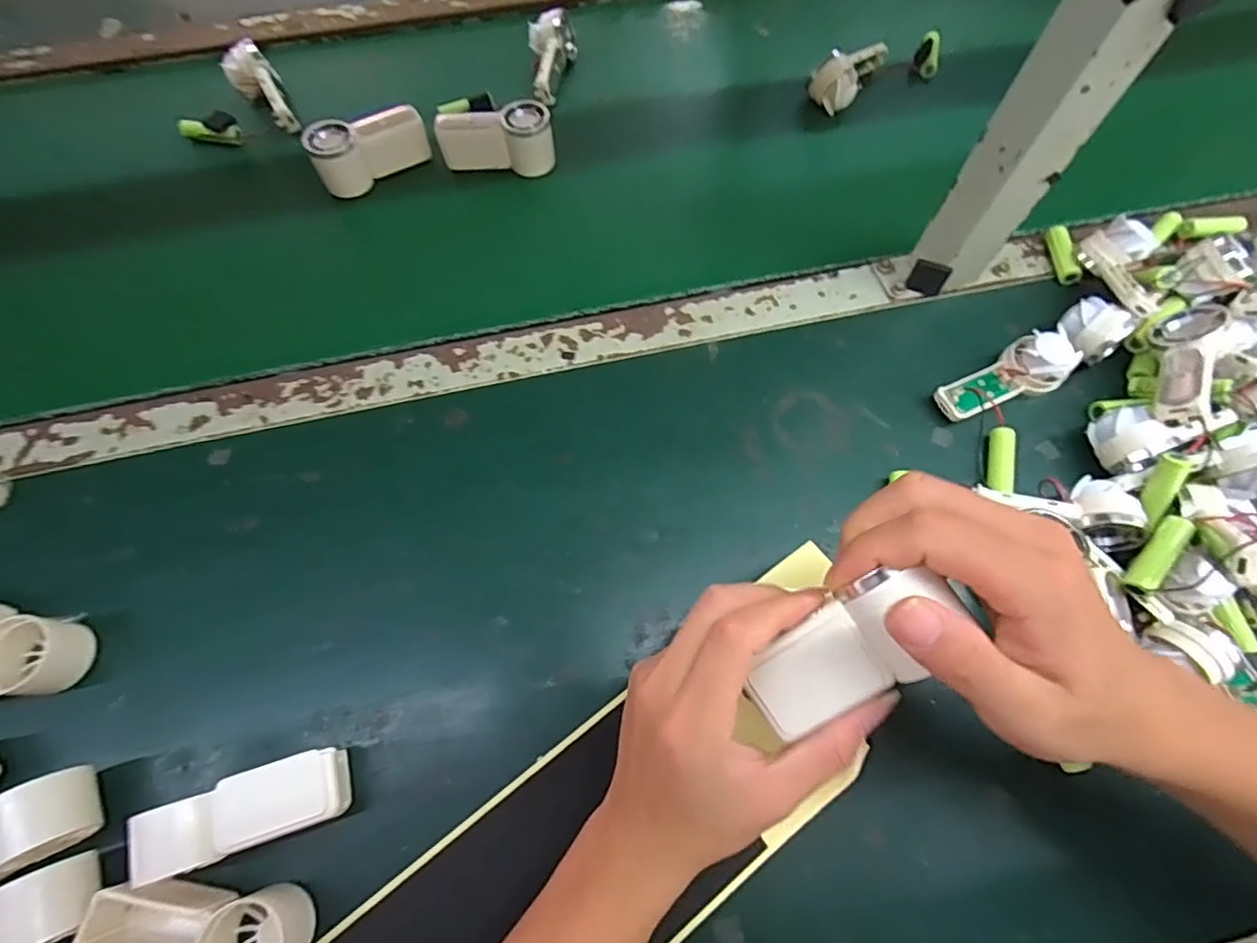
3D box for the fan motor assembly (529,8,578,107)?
[{"bbox_3d":[-0.074,-0.383,0.541,0.041,0.029,0.087,4,80,2],"label":"fan motor assembly"}]

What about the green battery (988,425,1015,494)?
[{"bbox_3d":[0.242,-0.006,0.375,0.015,0.011,0.047,15,68,5],"label":"green battery"}]

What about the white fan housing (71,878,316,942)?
[{"bbox_3d":[-0.196,0.215,0.265,0.090,0.030,0.041,4,67,1],"label":"white fan housing"}]

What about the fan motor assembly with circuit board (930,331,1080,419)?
[{"bbox_3d":[0.253,-0.062,0.389,0.086,0.032,0.037,-26,70,-11],"label":"fan motor assembly with circuit board"}]

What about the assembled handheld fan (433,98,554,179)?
[{"bbox_3d":[-0.112,-0.281,0.491,0.094,0.042,0.032,-4,67,-2],"label":"assembled handheld fan"}]

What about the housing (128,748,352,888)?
[{"bbox_3d":[-0.187,0.168,0.286,0.087,0.035,0.032,-17,68,-8],"label":"housing"}]

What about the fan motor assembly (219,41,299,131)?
[{"bbox_3d":[-0.329,-0.343,0.526,0.040,0.038,0.096,-33,82,-14],"label":"fan motor assembly"}]

